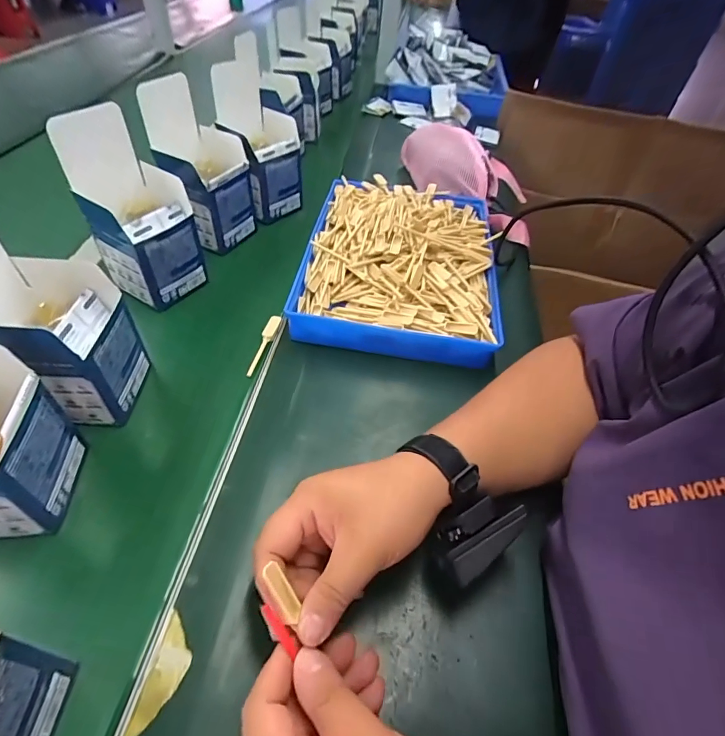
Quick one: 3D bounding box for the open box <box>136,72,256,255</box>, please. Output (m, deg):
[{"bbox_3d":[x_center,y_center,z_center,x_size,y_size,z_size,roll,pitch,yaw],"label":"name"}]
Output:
[{"bbox_3d":[-0.202,-0.252,0.545,0.088,0.168,0.107,26,51,17],"label":"open box"}]

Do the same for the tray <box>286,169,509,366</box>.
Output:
[{"bbox_3d":[0.049,-0.145,0.555,0.228,0.055,0.311,10,48,3],"label":"tray"}]

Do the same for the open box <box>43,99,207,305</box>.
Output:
[{"bbox_3d":[-0.243,-0.163,0.468,0.086,0.186,0.089,29,52,19],"label":"open box"}]

